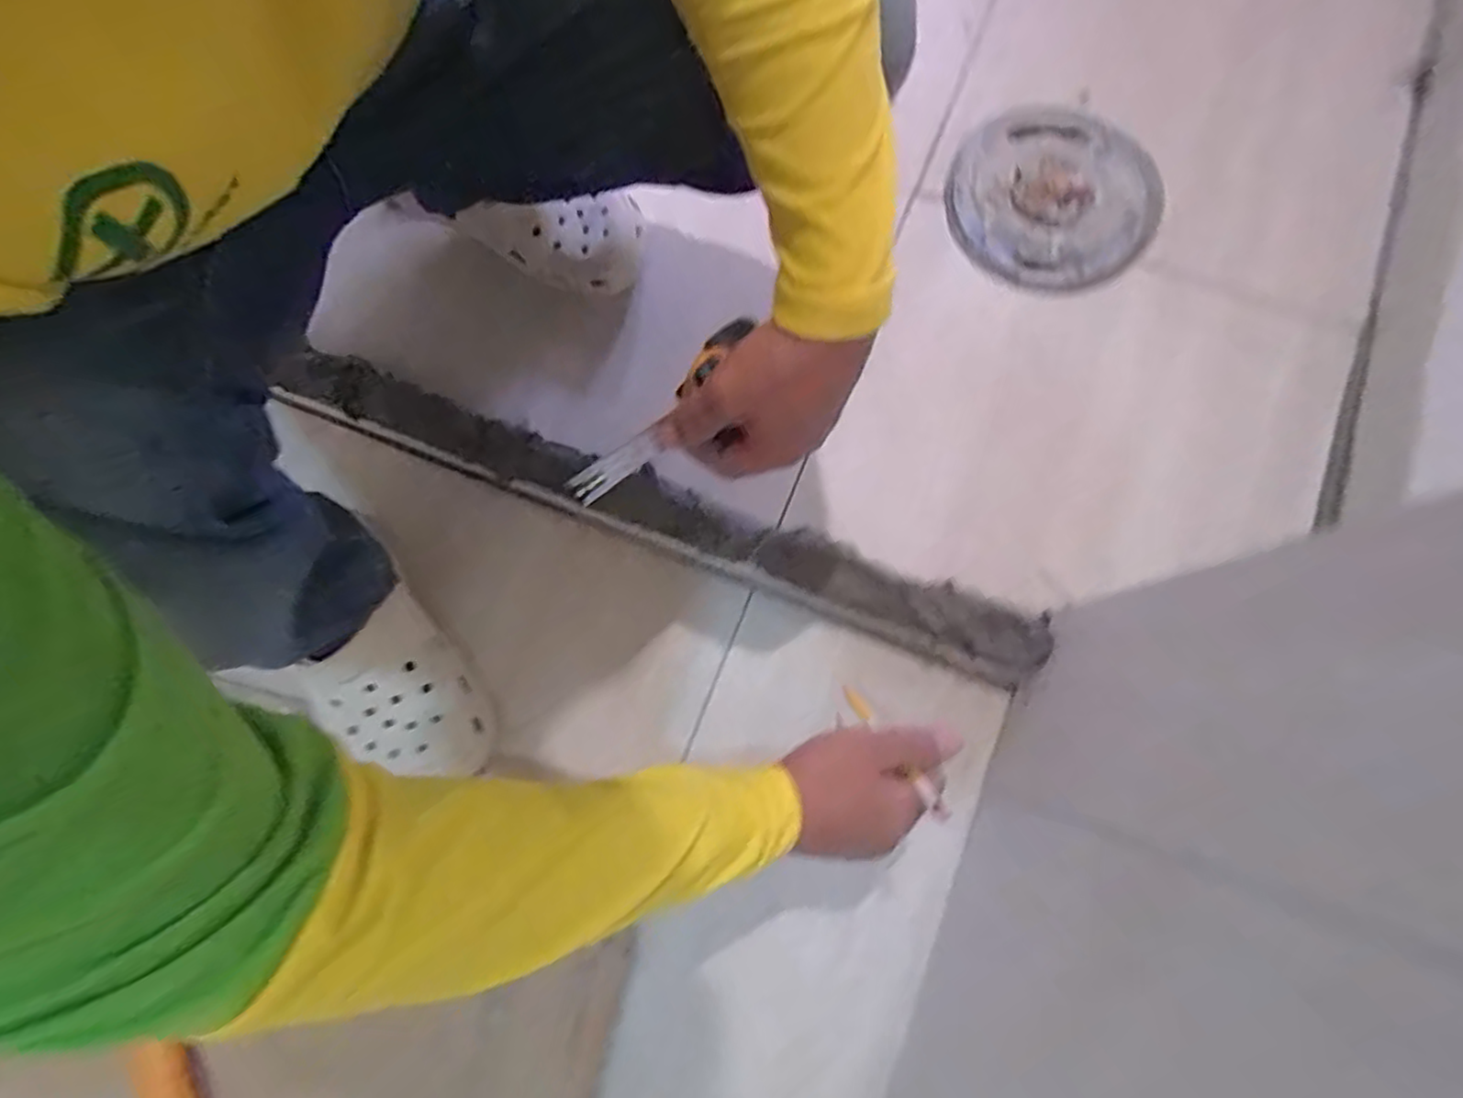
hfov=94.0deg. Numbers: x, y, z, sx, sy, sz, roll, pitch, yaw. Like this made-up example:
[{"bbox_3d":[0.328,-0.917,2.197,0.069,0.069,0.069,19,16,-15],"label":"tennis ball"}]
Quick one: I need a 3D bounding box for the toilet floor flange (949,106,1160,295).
[{"bbox_3d":[0.307,-0.340,0.656,0.198,0.021,0.196,0,77,2],"label":"toilet floor flange"}]

